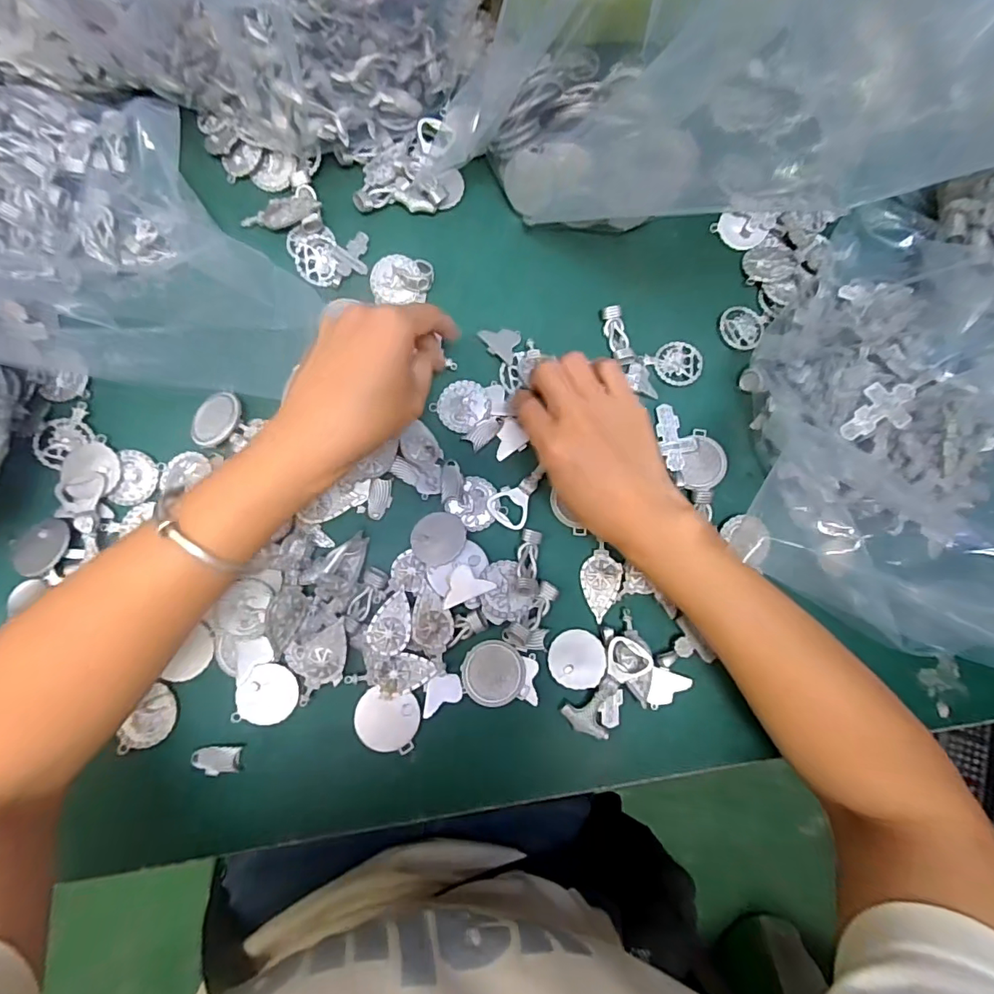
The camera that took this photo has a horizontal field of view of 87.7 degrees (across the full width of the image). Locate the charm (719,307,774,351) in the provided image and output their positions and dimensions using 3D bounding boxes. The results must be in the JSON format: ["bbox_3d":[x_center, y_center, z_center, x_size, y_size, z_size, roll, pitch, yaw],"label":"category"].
[{"bbox_3d":[0.186,-0.129,0.392,0.032,0.004,0.034,0,81,-3],"label":"charm"}]

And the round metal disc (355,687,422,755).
[{"bbox_3d":[-0.070,0.143,0.329,0.040,0.004,0.036,11,81,-1],"label":"round metal disc"}]

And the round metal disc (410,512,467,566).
[{"bbox_3d":[-0.039,0.028,0.349,0.036,0.004,0.036,-2,67,4],"label":"round metal disc"}]

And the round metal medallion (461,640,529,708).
[{"bbox_3d":[-0.001,0.115,0.337,0.041,0.004,0.039,-3,81,-4],"label":"round metal medallion"}]

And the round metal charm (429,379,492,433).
[{"bbox_3d":[-0.024,-0.065,0.368,0.036,0.004,0.037,0,81,-3],"label":"round metal charm"}]

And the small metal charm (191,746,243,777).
[{"bbox_3d":[-0.175,0.164,0.322,0.029,0.004,0.016,1,81,-3],"label":"small metal charm"}]

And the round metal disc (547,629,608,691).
[{"bbox_3d":[0.053,0.106,0.340,0.036,0.004,0.036,-3,69,8],"label":"round metal disc"}]

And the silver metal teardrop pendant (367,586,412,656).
[{"bbox_3d":[-0.069,0.081,0.335,0.026,0.004,0.040,5,78,-8],"label":"silver metal teardrop pendant"}]

